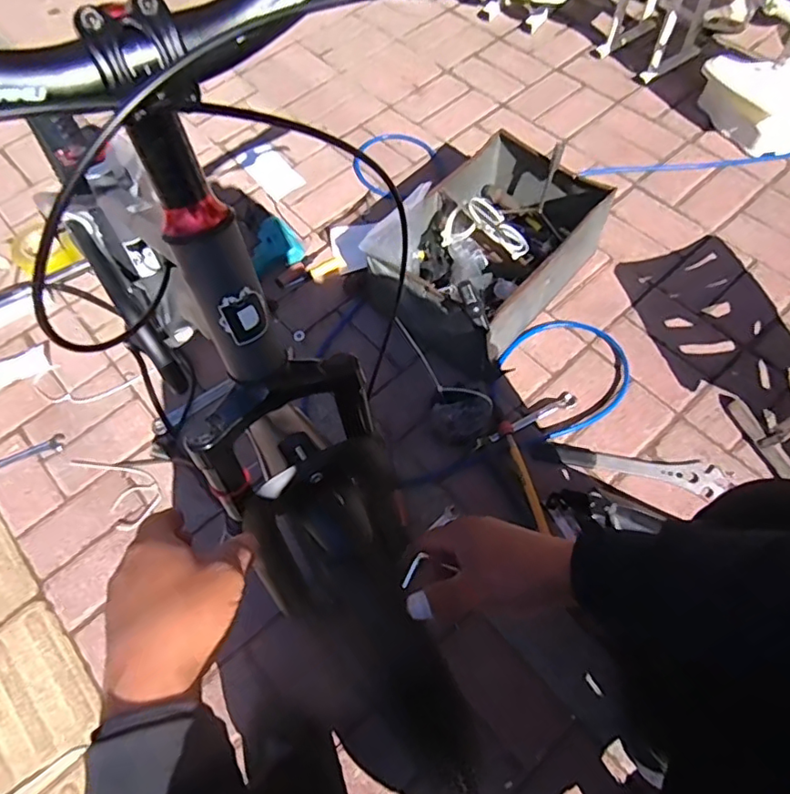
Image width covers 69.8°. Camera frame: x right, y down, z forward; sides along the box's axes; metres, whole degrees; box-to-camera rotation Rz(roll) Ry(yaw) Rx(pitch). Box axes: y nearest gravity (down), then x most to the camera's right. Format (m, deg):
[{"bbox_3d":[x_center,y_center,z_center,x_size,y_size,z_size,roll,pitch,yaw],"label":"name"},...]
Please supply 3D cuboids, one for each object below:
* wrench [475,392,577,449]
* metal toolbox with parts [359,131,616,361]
[{"bbox_3d":[0.236,0.045,1.014,0.203,0.017,0.029,-26,67,-12],"label":"wrench"},{"bbox_3d":[0.185,-0.290,1.072,0.295,0.185,0.431,39,69,20],"label":"metal toolbox with parts"}]

